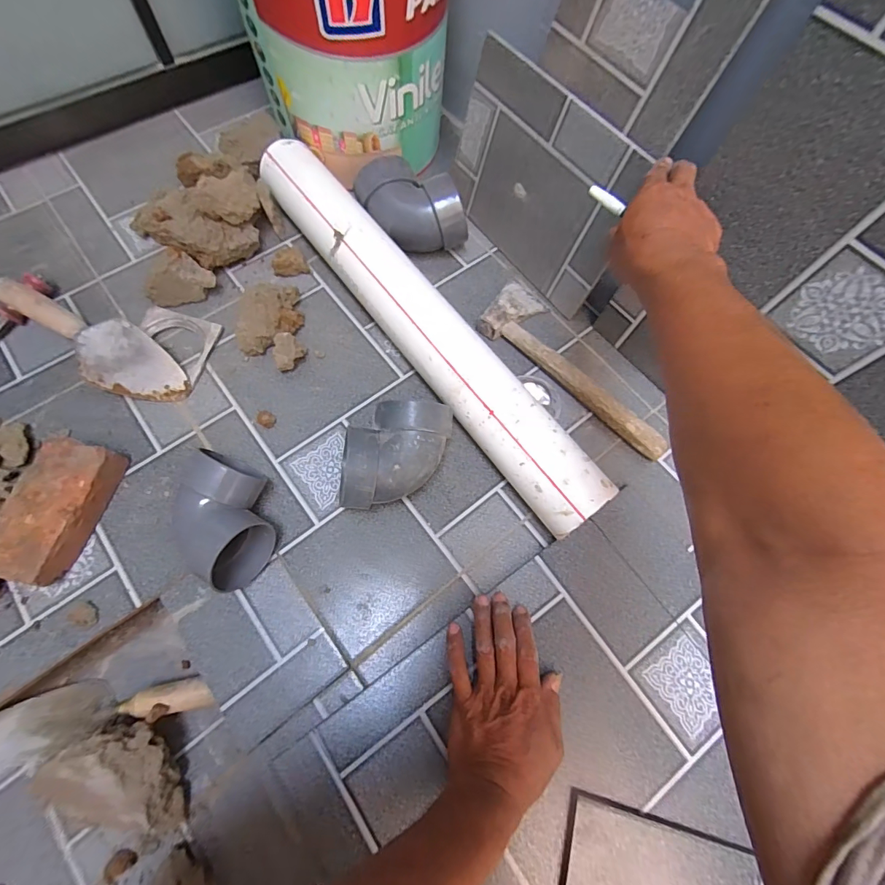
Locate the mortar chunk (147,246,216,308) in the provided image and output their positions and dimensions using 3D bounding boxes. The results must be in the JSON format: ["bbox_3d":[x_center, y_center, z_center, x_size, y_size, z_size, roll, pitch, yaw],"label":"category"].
[{"bbox_3d":[-0.366,-0.228,0.596,0.088,0.058,0.048,-10,69,-6],"label":"mortar chunk"}]

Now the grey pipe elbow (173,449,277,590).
[{"bbox_3d":[-0.240,0.086,0.466,0.107,0.088,0.122,26,70,8],"label":"grey pipe elbow"}]

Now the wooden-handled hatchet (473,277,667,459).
[{"bbox_3d":[0.191,-0.113,0.595,0.310,0.027,0.108,39,72,13],"label":"wooden-handled hatchet"}]

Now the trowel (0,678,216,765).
[{"bbox_3d":[-0.386,0.301,0.480,0.248,0.043,0.067,-11,71,-8],"label":"trowel"}]

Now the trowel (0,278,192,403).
[{"bbox_3d":[-0.447,-0.134,0.553,0.250,0.065,0.080,35,71,11],"label":"trowel"}]

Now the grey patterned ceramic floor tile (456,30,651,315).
[{"bbox_3d":[0.123,-0.347,0.582,0.010,0.211,0.295,-30,72,-27],"label":"grey patterned ceramic floor tile"}]

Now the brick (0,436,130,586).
[{"bbox_3d":[-0.437,0.077,0.481,0.081,0.047,0.157,15,69,4],"label":"brick"}]

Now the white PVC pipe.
[{"bbox_3d":[-0.045,-0.159,0.570,0.085,0.089,0.667,-35,76,-15],"label":"white PVC pipe"}]

